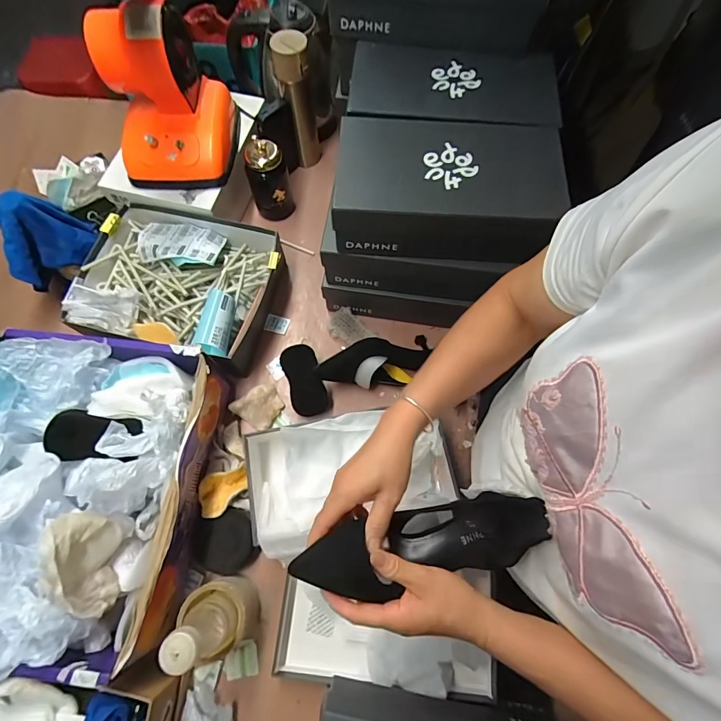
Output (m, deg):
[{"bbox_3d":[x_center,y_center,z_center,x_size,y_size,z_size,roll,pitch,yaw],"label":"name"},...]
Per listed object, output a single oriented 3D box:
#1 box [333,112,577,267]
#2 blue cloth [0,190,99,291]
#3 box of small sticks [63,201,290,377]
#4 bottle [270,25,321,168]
[{"bbox_3d":[0.119,-0.234,0.538,0.293,0.090,0.163,5,70,1],"label":"box"},{"bbox_3d":[-0.534,-0.208,0.643,0.143,0.123,0.081,-42,76,-14],"label":"blue cloth"},{"bbox_3d":[-0.317,-0.135,0.698,0.320,0.108,0.266,12,70,4],"label":"box of small sticks"},{"bbox_3d":[-0.123,-0.504,0.770,0.065,0.249,0.059,-9,70,-4],"label":"bottle"}]

